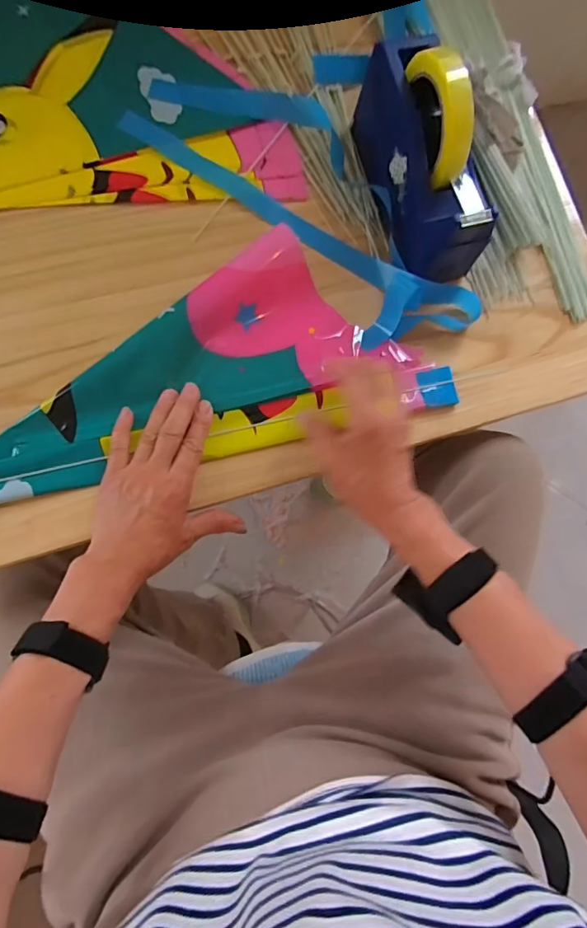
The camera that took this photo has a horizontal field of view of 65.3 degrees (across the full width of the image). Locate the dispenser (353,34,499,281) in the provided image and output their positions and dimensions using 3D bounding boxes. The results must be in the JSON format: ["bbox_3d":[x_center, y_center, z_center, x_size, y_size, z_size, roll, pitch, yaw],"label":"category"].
[{"bbox_3d":[0.126,-0.293,0.438,0.067,0.127,0.202,-19,85,-8],"label":"dispenser"}]

